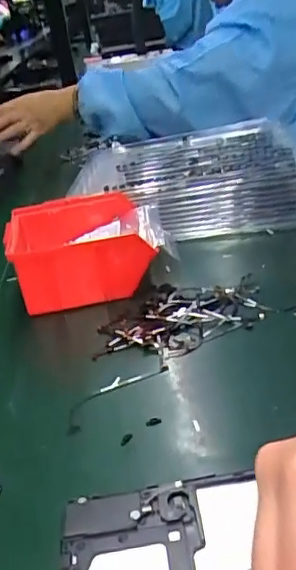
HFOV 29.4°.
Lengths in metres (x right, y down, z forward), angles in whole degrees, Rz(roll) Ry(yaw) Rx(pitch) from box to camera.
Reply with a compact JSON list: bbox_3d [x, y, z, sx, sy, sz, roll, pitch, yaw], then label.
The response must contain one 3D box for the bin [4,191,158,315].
[{"bbox_3d":[-0.070,-0.032,0.566,0.121,0.074,0.126,-17,28,-7],"label":"bin"}]

